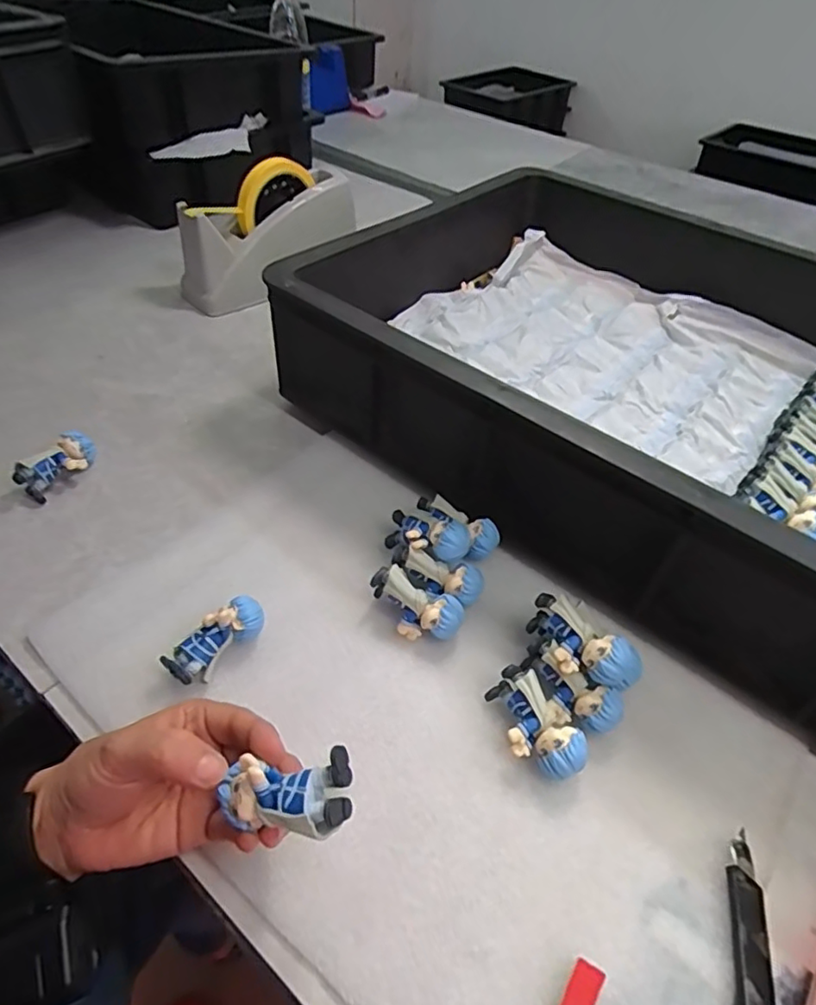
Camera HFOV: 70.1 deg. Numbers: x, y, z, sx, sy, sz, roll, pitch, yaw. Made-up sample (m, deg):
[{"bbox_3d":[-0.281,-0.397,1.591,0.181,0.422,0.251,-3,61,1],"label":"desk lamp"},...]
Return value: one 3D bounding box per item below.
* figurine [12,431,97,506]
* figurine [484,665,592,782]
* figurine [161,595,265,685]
[{"bbox_3d":[-0.271,-0.028,0.455,0.025,0.030,0.057,25,50,20],"label":"figurine"},{"bbox_3d":[0.070,0.127,0.329,0.032,0.030,0.063,-25,52,-25],"label":"figurine"},{"bbox_3d":[-0.116,0.083,0.353,0.060,0.036,0.021,-34,56,-30],"label":"figurine"}]

